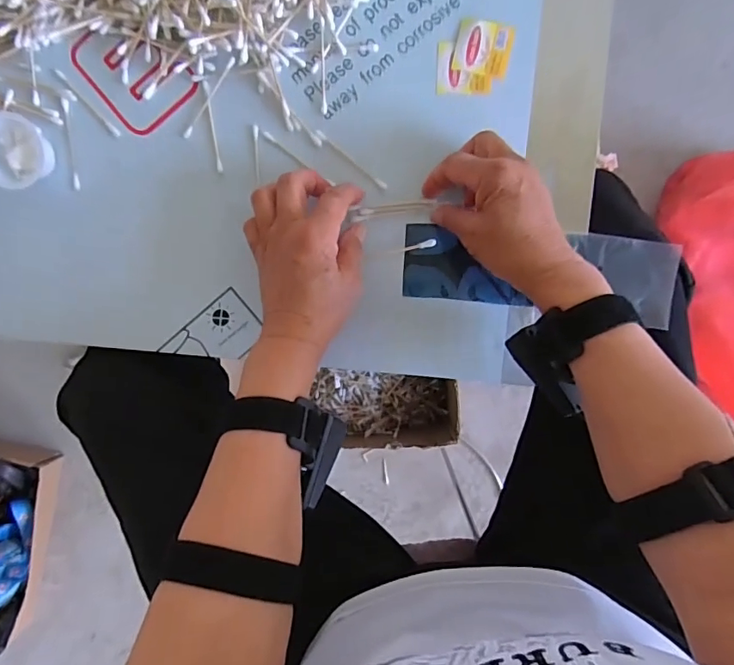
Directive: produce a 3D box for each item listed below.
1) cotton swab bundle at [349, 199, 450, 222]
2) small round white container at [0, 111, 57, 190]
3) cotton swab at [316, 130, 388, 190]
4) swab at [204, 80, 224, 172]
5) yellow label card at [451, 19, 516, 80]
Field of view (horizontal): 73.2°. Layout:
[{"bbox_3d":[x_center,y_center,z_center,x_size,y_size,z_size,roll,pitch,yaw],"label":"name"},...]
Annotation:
[{"bbox_3d":[0.026,-0.101,0.401,0.078,0.005,0.009,-10,99,-1],"label":"cotton swab bundle"},{"bbox_3d":[-0.278,-0.143,0.389,0.053,0.024,0.050,0,98,-2],"label":"small round white container"},{"bbox_3d":[-0.012,-0.140,0.401,0.071,0.004,0.006,38,96,-6],"label":"cotton swab"},{"bbox_3d":[-0.125,-0.167,0.401,0.005,0.004,0.072,-8,99,0],"label":"swab"},{"bbox_3d":[0.093,-0.227,0.395,0.044,0.004,0.039,11,98,1],"label":"yellow label card"}]

